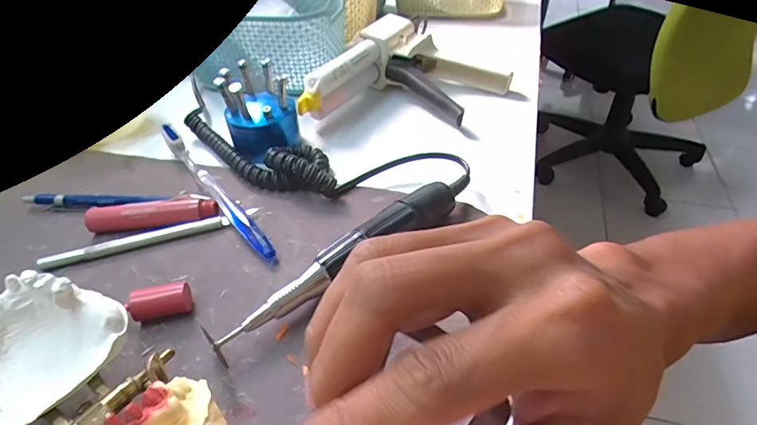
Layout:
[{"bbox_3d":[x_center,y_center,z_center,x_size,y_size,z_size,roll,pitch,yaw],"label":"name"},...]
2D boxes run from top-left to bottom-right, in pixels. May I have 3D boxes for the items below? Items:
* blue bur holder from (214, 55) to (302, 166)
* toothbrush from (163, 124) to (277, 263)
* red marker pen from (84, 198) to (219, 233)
[{"bbox_3d":[-0.099,-0.083,0.386,0.058,0.060,0.047,-13,42,-12],"label":"blue bur holder"},{"bbox_3d":[-0.127,-0.021,0.342,0.011,0.020,0.185,-29,48,-28],"label":"toothbrush"},{"bbox_3d":[-0.157,0.003,0.317,0.087,0.018,0.013,-6,41,-4],"label":"red marker pen"}]

